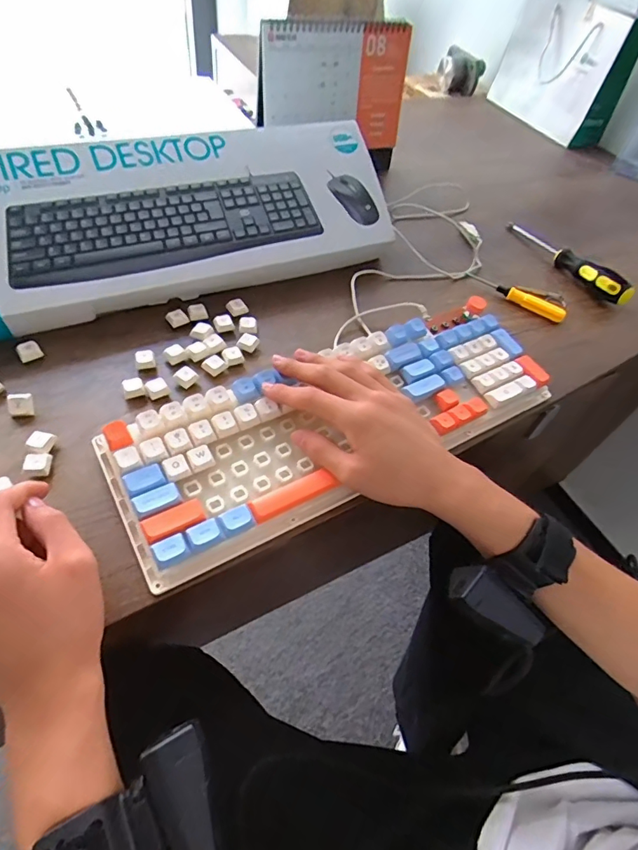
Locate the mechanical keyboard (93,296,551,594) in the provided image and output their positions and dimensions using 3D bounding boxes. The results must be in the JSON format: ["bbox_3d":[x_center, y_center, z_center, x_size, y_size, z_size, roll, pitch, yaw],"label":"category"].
[{"bbox_3d":[0.025,-0.009,0.406,0.392,0.048,0.125,-24,56,-23],"label":"mechanical keyboard"}]

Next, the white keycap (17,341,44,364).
[{"bbox_3d":[-0.263,-0.067,0.425,0.018,0.010,0.018,-29,62,-27],"label":"white keycap"}]

